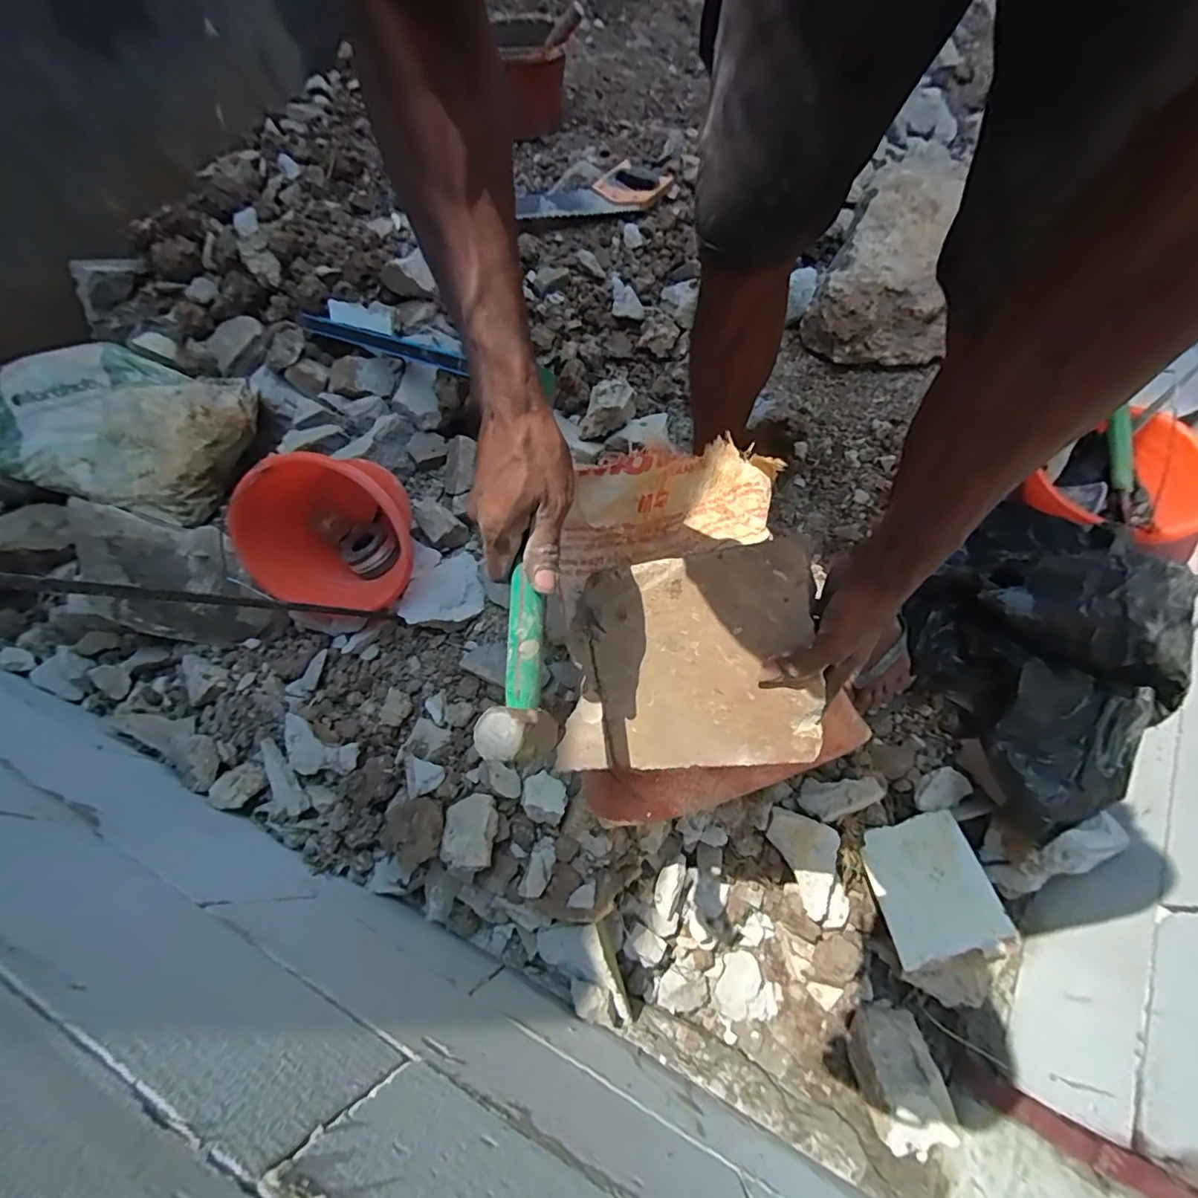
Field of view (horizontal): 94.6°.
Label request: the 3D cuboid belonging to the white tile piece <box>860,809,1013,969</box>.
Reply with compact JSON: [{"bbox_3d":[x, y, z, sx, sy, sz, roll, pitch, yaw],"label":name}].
[{"bbox_3d":[0.436,0.374,0.733,0.131,0.010,0.176,-23,32,17],"label":"white tile piece"}]

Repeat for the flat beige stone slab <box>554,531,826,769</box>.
[{"bbox_3d":[0.072,0.059,0.518,0.247,0.012,0.192,-9,94,20],"label":"flat beige stone slab"}]

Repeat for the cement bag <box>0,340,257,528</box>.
[{"bbox_3d":[-0.893,-0.317,1.018,0.444,0.141,0.283,16,65,9],"label":"cement bag"}]

